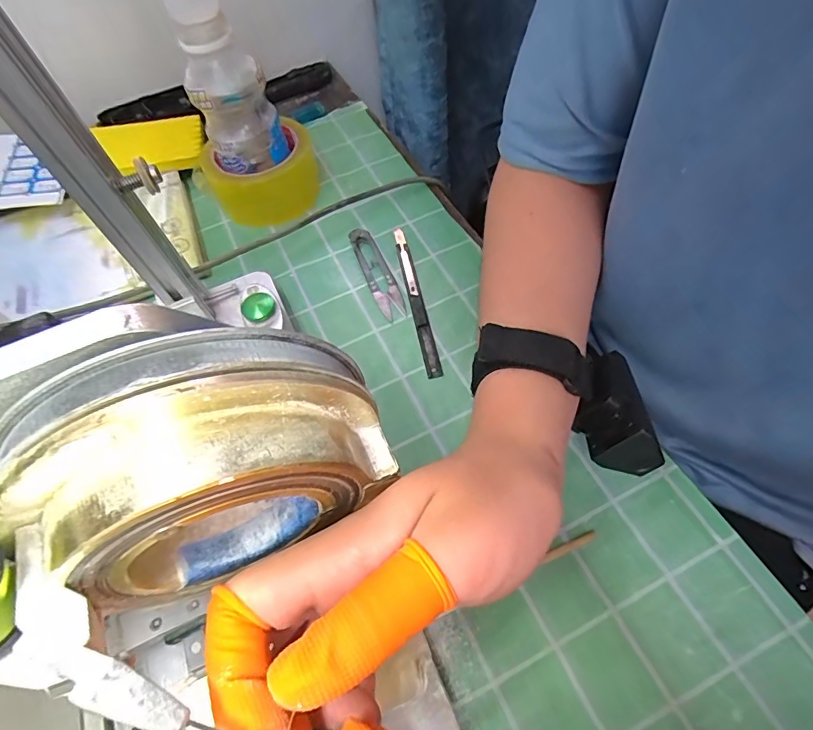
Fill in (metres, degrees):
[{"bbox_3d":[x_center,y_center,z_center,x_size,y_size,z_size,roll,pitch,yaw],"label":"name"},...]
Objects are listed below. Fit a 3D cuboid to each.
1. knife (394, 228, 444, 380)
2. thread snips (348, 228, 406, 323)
[{"bbox_3d":[0.007,-0.057,0.376,0.011,0.009,0.149,-11,59,-2],"label":"knife"},{"bbox_3d":[-0.026,-0.080,0.396,0.022,0.011,0.096,-21,60,-8],"label":"thread snips"}]

